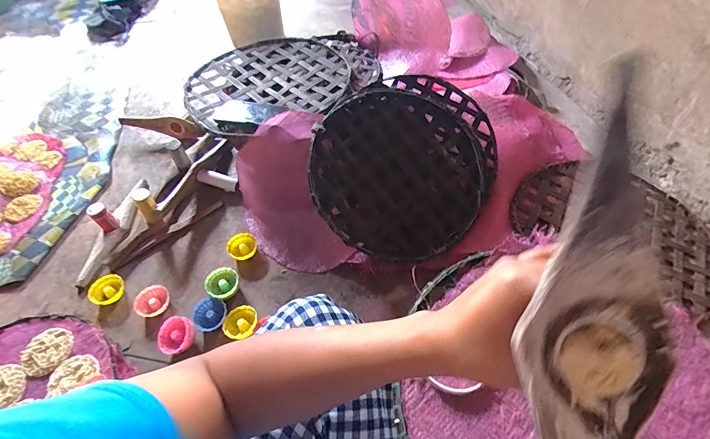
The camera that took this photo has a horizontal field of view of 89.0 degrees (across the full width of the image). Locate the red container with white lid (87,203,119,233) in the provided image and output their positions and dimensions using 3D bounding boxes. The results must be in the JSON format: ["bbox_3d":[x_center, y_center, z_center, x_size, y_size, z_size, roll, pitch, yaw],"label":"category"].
[{"bbox_3d":[-0.556,-0.007,0.795,0.037,0.071,0.034,37,62,27],"label":"red container with white lid"}]

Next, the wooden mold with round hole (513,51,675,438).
[{"bbox_3d":[0.117,0.064,0.179,0.063,0.008,0.262,5,94,6],"label":"wooden mold with round hole"}]

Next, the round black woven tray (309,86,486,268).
[{"bbox_3d":[0.087,-0.096,0.728,0.336,0.025,0.350,1,80,-6],"label":"round black woven tray"}]

